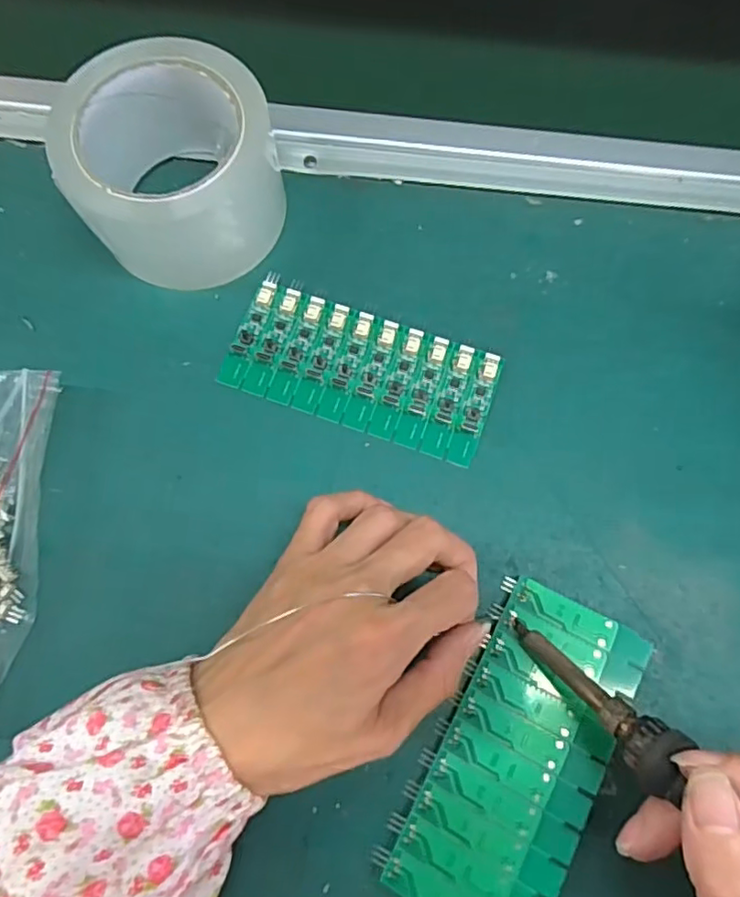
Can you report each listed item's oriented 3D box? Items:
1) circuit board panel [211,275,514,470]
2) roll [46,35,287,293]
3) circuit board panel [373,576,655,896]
[{"bbox_3d":[-0.004,-0.041,0.306,0.137,0.004,0.063,19,76,6],"label":"circuit board panel"},{"bbox_3d":[-0.098,-0.143,0.302,0.100,0.067,0.092,0,75,1],"label":"roll"},{"bbox_3d":[0.063,0.130,0.249,0.066,0.012,0.137,28,75,8],"label":"circuit board panel"}]

